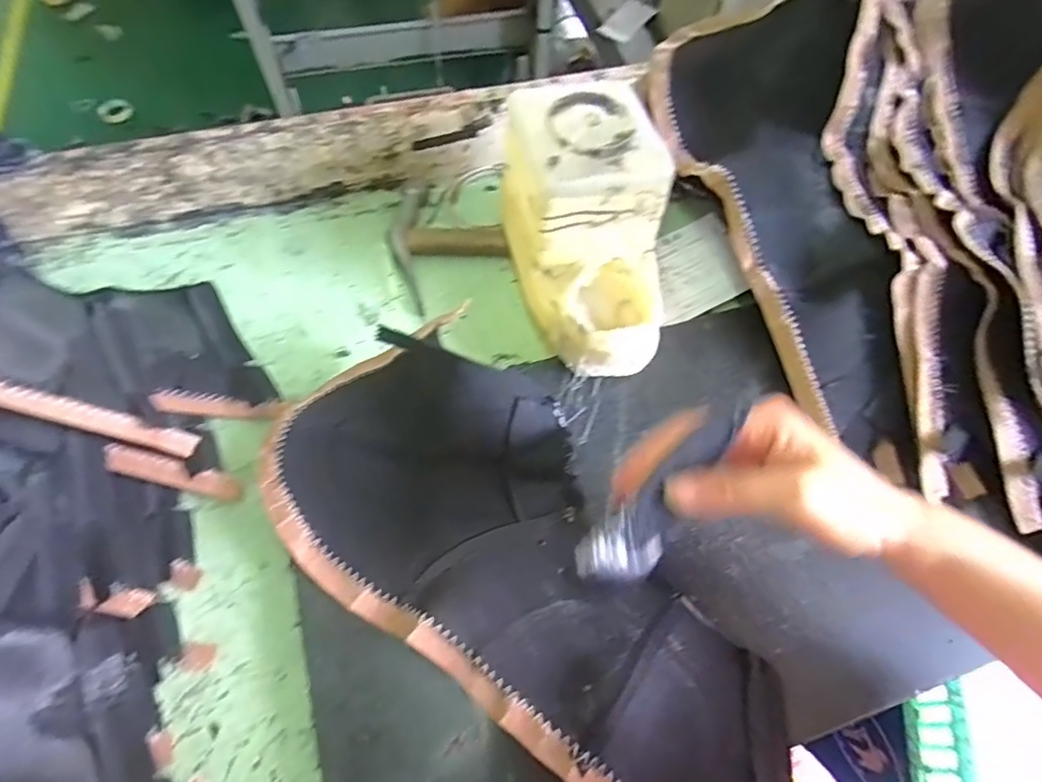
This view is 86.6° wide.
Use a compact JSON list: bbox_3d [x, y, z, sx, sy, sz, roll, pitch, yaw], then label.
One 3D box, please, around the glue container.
[{"bbox_3d":[0.055,-0.123,0.424,0.107,0.117,0.190,-12,63,-9],"label":"glue container"}]

